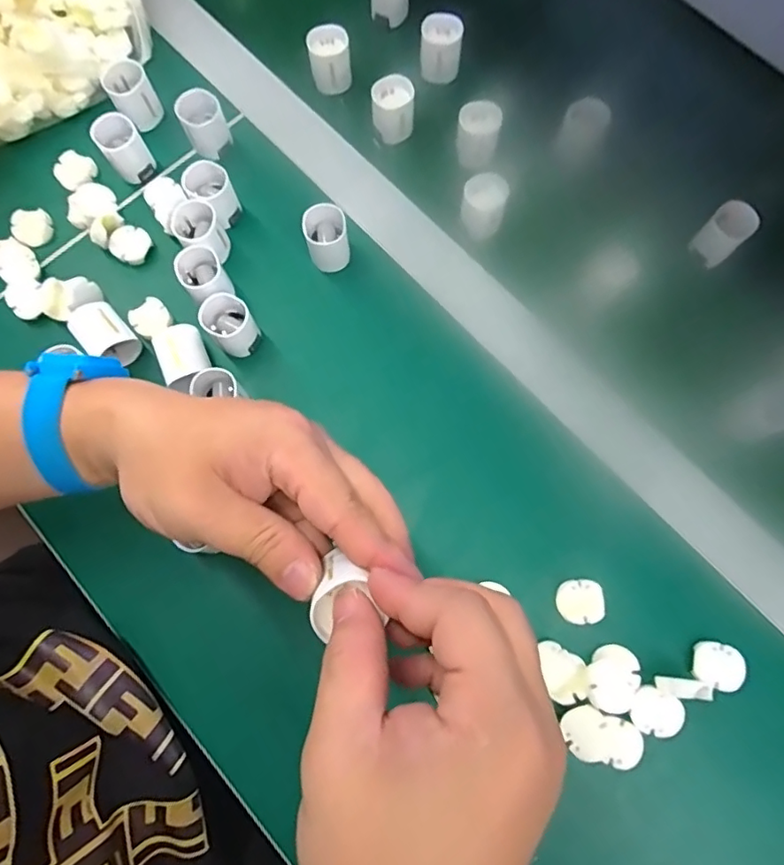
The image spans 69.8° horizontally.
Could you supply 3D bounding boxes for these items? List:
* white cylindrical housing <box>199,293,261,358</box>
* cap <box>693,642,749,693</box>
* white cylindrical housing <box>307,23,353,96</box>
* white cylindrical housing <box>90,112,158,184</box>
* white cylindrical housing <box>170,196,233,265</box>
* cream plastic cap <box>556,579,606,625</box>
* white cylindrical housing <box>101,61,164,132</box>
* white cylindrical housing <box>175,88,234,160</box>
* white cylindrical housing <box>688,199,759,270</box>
[{"bbox_3d":[-0.105,-0.068,0.372,0.029,0.040,0.032,-29,80,-7],"label":"white cylindrical housing"},{"bbox_3d":[0.188,0.134,0.321,0.028,0.007,0.025,17,78,2],"label":"cap"},{"bbox_3d":[-0.047,-0.282,0.426,0.029,0.033,0.029,0,78,-1],"label":"white cylindrical housing"},{"bbox_3d":[-0.190,-0.201,0.400,0.028,0.033,0.032,-36,81,-8],"label":"white cylindrical housing"},{"bbox_3d":[-0.129,-0.133,0.384,0.030,0.039,0.035,-23,80,-6],"label":"white cylindrical housing"},{"bbox_3d":[0.113,0.101,0.336,0.026,0.009,0.025,2,78,-1],"label":"cream plastic cap"},{"bbox_3d":[-0.189,-0.245,0.414,0.030,0.036,0.031,0,78,-1],"label":"white cylindrical housing"},{"bbox_3d":[-0.133,-0.218,0.402,0.029,0.037,0.029,0,78,-1],"label":"white cylindrical housing"},{"bbox_3d":[0.227,-0.136,0.385,0.027,0.032,0.027,0,78,-1],"label":"white cylindrical housing"}]

